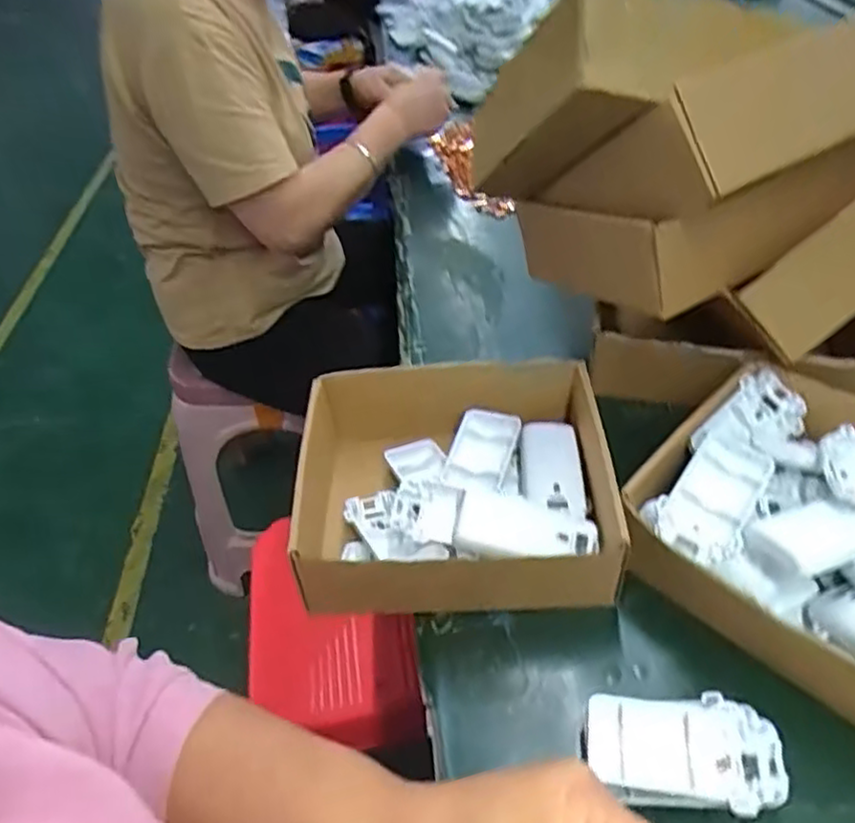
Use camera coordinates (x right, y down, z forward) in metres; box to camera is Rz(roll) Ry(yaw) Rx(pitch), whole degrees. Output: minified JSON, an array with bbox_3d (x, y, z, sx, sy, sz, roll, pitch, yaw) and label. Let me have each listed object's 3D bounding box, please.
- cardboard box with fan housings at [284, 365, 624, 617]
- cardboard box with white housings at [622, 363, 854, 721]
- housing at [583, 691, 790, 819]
[{"bbox_3d":[0.015,0.053,0.507,0.223,0.073,0.178,-4,43,5],"label":"cardboard box with fan housings"},{"bbox_3d":[0.254,0.075,0.444,0.208,0.085,0.201,31,55,34],"label":"cardboard box with white housings"},{"bbox_3d":[0.133,0.186,0.378,0.098,0.041,0.062,-3,43,5],"label":"housing"}]

